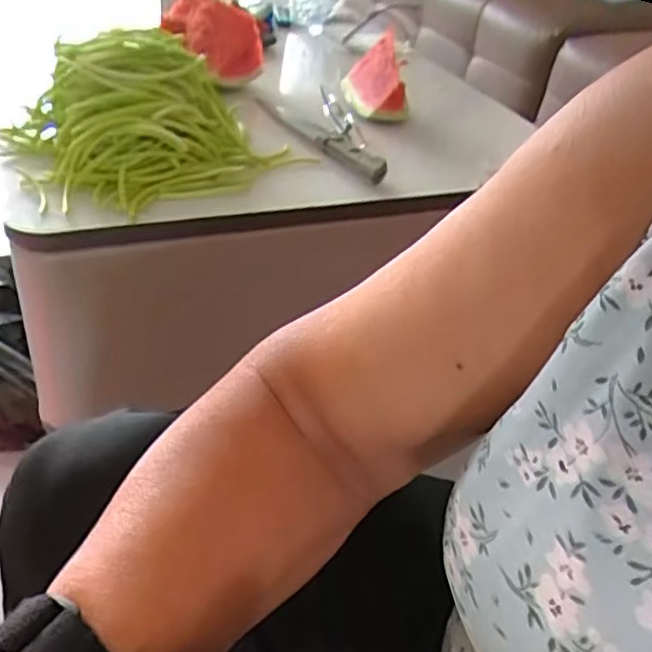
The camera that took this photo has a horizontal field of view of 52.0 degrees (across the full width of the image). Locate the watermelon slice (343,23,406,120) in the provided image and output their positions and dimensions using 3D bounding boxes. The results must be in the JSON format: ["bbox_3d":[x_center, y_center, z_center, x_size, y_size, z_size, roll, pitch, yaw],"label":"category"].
[{"bbox_3d":[0.065,-0.338,0.906,0.070,0.080,0.123,1,38,-10],"label":"watermelon slice"}]

